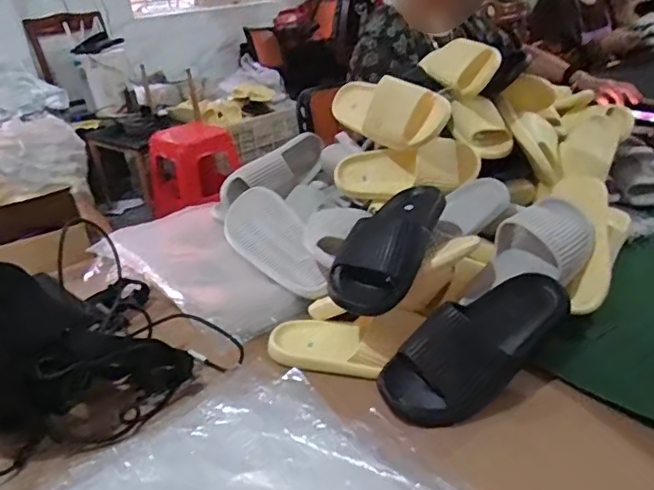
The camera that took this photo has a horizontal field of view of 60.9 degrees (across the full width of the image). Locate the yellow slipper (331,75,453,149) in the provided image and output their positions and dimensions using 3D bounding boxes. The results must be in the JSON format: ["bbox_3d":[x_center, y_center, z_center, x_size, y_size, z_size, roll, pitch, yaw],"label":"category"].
[{"bbox_3d":[0.095,-0.246,0.979,0.094,0.095,0.253,-18,31,-25],"label":"yellow slipper"}]

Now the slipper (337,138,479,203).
[{"bbox_3d":[0.139,-0.132,0.961,0.242,0.084,0.067,-5,28,-1],"label":"slipper"}]

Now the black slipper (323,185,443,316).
[{"bbox_3d":[0.092,-0.012,0.766,0.111,0.077,0.258,7,30,21],"label":"black slipper"}]

